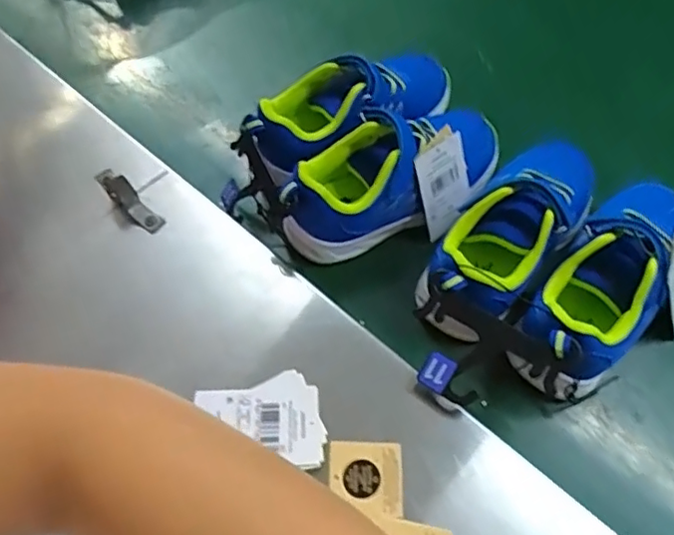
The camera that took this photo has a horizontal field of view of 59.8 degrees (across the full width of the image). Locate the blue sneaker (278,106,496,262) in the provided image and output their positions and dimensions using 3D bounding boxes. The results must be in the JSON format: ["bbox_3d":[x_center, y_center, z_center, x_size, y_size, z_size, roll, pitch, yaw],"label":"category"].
[{"bbox_3d":[0.046,-0.075,0.462,0.191,0.072,0.068,-21,63,-14],"label":"blue sneaker"}]

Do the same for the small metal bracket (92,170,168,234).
[{"bbox_3d":[-0.165,-0.056,0.459,0.018,0.019,0.071,-40,69,-22],"label":"small metal bracket"}]

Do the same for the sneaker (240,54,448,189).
[{"bbox_3d":[0.018,-0.128,0.504,0.186,0.089,0.064,-20,63,-13],"label":"sneaker"}]

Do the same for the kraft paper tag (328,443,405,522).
[{"bbox_3d":[0.017,0.128,0.358,0.044,0.004,0.043,0,55,6],"label":"kraft paper tag"}]

